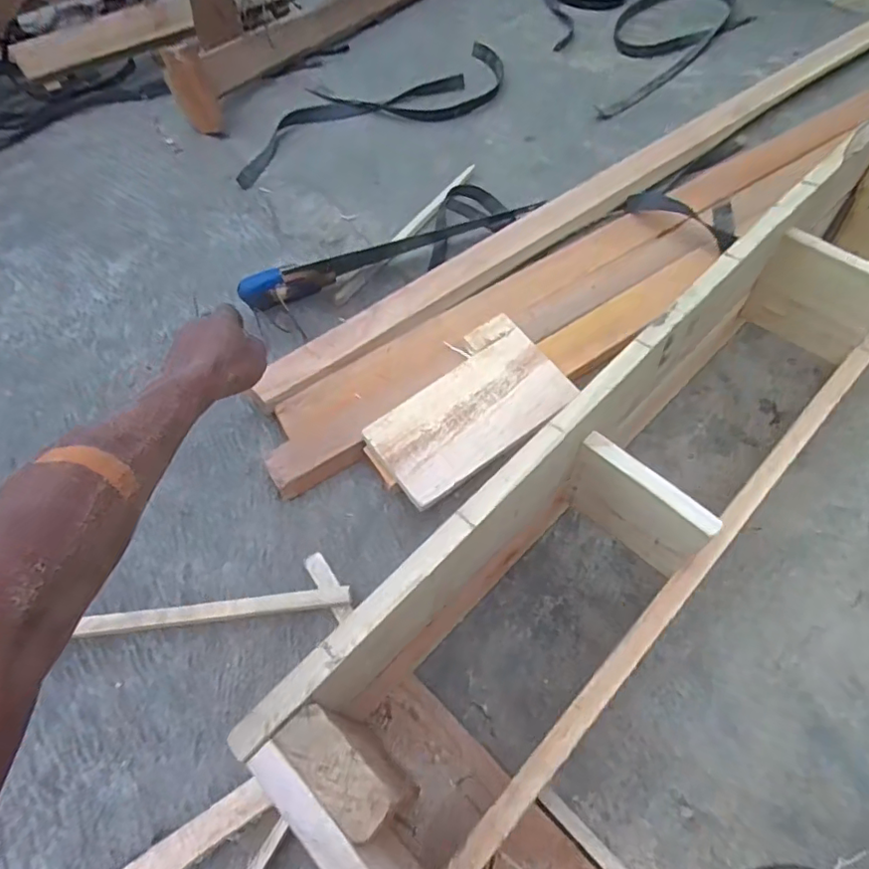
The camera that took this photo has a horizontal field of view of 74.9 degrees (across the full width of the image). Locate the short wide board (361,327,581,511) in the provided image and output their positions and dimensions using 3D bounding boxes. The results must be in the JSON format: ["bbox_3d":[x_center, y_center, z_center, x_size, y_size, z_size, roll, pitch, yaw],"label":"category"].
[{"bbox_3d":[0.043,-0.025,0.668,0.236,0.011,0.122,-34,70,-14],"label":"short wide board"}]

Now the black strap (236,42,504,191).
[{"bbox_3d":[-0.121,-0.652,1.140,0.624,0.036,0.196,-26,61,-12],"label":"black strap"}]

